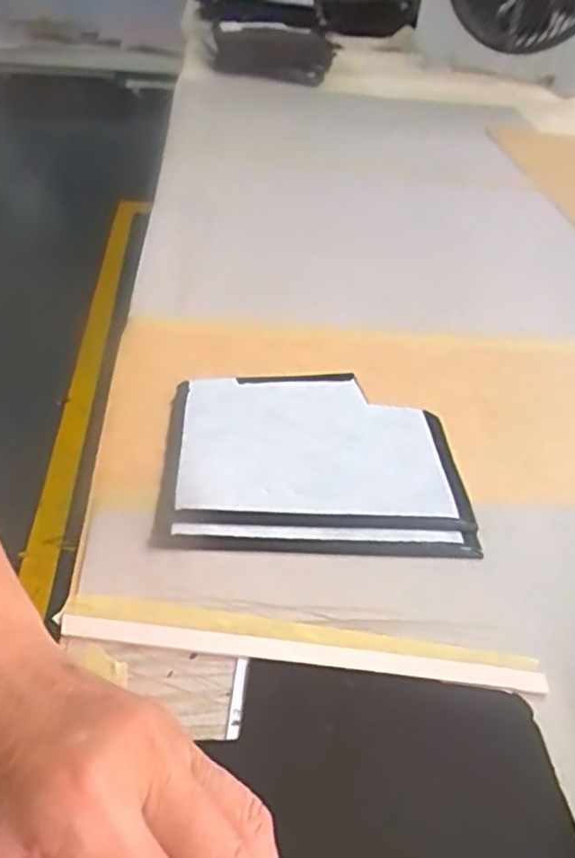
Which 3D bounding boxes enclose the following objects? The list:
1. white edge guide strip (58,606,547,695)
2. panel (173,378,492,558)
[{"bbox_3d":[0.007,0.099,0.294,0.213,0.004,0.017,9,40,1],"label":"white edge guide strip"},{"bbox_3d":[0.017,0.014,0.395,0.162,0.006,0.144,1,41,-7],"label":"panel"}]

